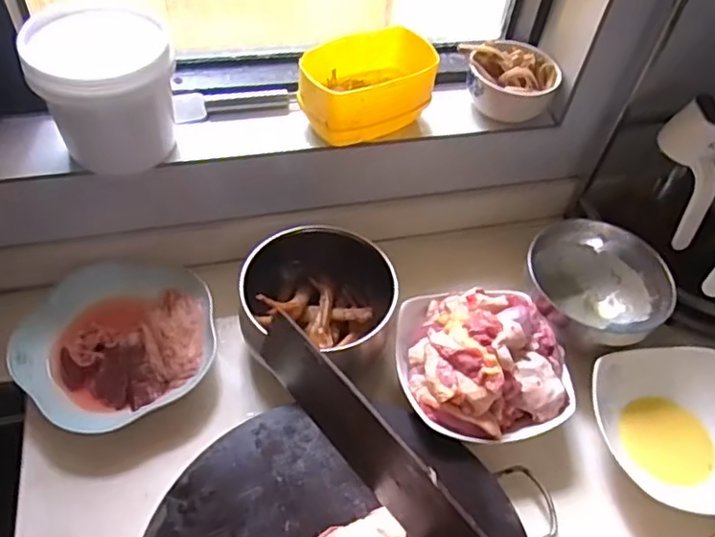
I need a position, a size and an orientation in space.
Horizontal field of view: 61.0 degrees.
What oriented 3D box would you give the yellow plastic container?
[{"bbox_3d":[0.008,-0.197,0.653,0.139,0.070,0.085,-23,57,-22],"label":"yellow plastic container"}]

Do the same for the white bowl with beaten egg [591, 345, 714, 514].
[{"bbox_3d":[0.323,0.165,0.610,0.150,0.070,0.168,-14,54,-16],"label":"white bowl with beaten egg"}]

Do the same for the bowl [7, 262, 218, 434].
[{"bbox_3d":[-0.246,0.074,0.631,0.190,0.037,0.174,3,51,-3],"label":"bowl"}]

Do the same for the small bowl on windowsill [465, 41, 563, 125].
[{"bbox_3d":[0.177,-0.214,0.704,0.100,0.056,0.078,13,51,5],"label":"small bowl on windowsill"}]

